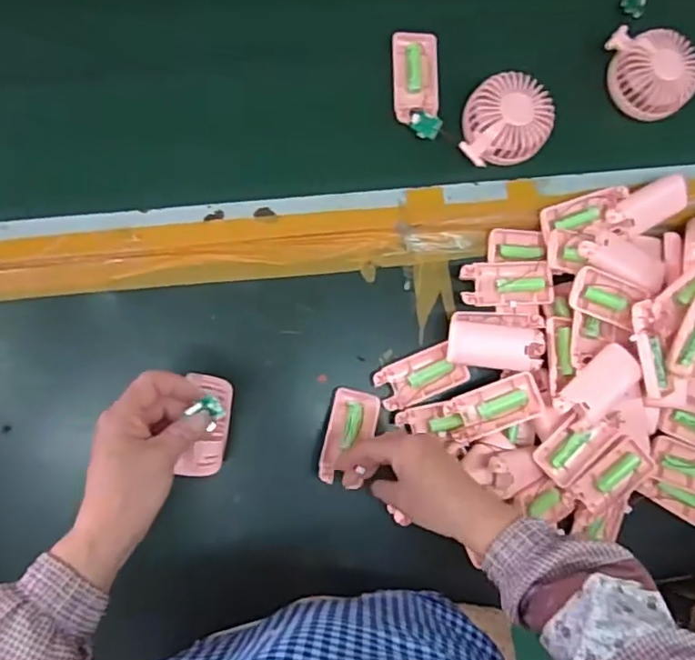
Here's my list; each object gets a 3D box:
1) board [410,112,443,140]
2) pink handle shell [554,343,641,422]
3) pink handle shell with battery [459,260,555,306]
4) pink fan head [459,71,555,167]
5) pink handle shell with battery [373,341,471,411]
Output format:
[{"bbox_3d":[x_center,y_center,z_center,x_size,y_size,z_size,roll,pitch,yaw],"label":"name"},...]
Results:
[{"bbox_3d":[0.079,-0.209,0.614,0.031,0.004,0.025,25,115,9],"label":"board"},{"bbox_3d":[0.243,0.057,0.581,0.089,0.032,0.048,-45,93,-6],"label":"pink handle shell"},{"bbox_3d":[0.163,-0.048,0.621,0.095,0.030,0.047,-1,88,-6],"label":"pink handle shell with battery"},{"bbox_3d":[0.164,-0.214,0.615,0.085,0.037,0.085,-1,88,-6],"label":"pink fan head"},{"bbox_3d":[0.075,0.048,0.615,0.091,0.014,0.044,-23,90,-7],"label":"pink handle shell with battery"}]

